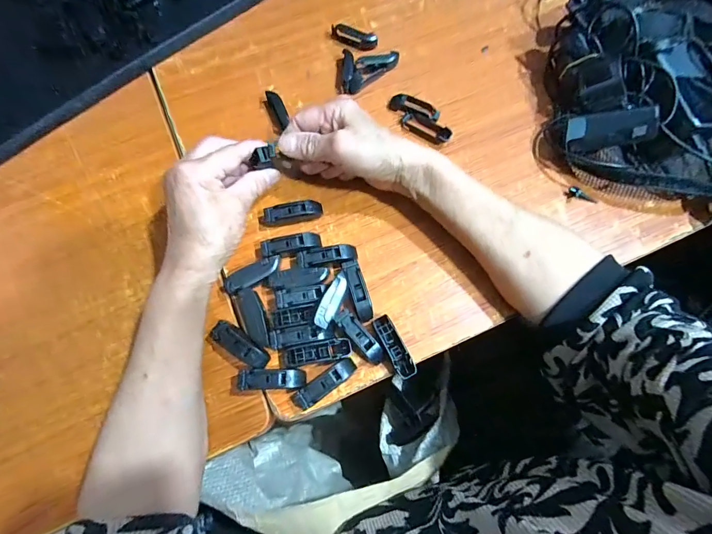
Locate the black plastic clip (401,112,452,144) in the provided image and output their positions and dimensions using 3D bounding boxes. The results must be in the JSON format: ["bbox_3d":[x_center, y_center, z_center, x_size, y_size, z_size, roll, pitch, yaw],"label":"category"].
[{"bbox_3d":[0.075,-0.150,0.392,0.055,0.009,0.017,29,75,10],"label":"black plastic clip"}]

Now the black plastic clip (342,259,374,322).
[{"bbox_3d":[0.002,0.021,0.330,0.016,0.018,0.057,-19,73,-5],"label":"black plastic clip"}]

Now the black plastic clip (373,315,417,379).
[{"bbox_3d":[0.034,0.070,0.317,0.017,0.015,0.055,-25,73,-7],"label":"black plastic clip"}]

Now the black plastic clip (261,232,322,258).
[{"bbox_3d":[-0.061,-0.020,0.346,0.054,0.017,0.016,-13,72,-4],"label":"black plastic clip"}]

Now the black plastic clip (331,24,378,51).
[{"bbox_3d":[-0.003,-0.270,0.430,0.056,0.015,0.014,20,73,7],"label":"black plastic clip"}]

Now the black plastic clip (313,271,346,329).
[{"bbox_3d":[-0.022,0.028,0.309,0.015,0.009,0.050,18,73,6],"label":"black plastic clip"}]

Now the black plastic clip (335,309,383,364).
[{"bbox_3d":[0.004,0.062,0.318,0.016,0.016,0.052,-41,76,-12],"label":"black plastic clip"}]

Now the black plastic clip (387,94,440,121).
[{"bbox_3d":[0.063,-0.175,0.398,0.057,0.009,0.017,18,73,7],"label":"black plastic clip"}]

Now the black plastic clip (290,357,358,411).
[{"bbox_3d":[-0.026,0.098,0.308,0.057,0.015,0.017,-36,75,-10],"label":"black plastic clip"}]

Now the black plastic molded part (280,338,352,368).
[{"bbox_3d":[-0.036,0.075,0.314,0.063,0.012,0.017,-11,72,-3],"label":"black plastic molded part"}]

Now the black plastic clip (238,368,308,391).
[{"bbox_3d":[-0.070,0.096,0.310,0.055,0.019,0.017,-1,72,0],"label":"black plastic clip"}]

